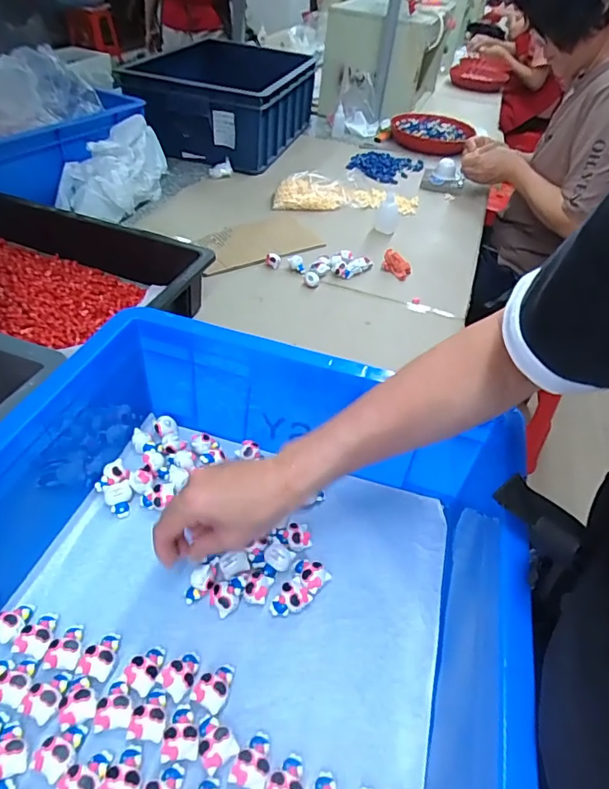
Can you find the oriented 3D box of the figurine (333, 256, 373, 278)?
[{"bbox_3d":[0.087,-0.226,0.879,0.080,0.020,0.028,-27,53,-31],"label":"figurine"}]

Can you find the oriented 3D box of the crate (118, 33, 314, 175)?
[{"bbox_3d":[-0.188,-0.732,1.240,0.301,0.190,0.429,16,44,9],"label":"crate"}]

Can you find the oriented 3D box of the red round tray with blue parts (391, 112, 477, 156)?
[{"bbox_3d":[0.364,-0.743,1.415,0.229,0.052,0.216,9,44,1],"label":"red round tray with blue parts"}]

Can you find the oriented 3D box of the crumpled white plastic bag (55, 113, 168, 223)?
[{"bbox_3d":[-0.359,-0.426,0.925,0.107,0.126,0.202,16,44,9],"label":"crumpled white plastic bag"}]

